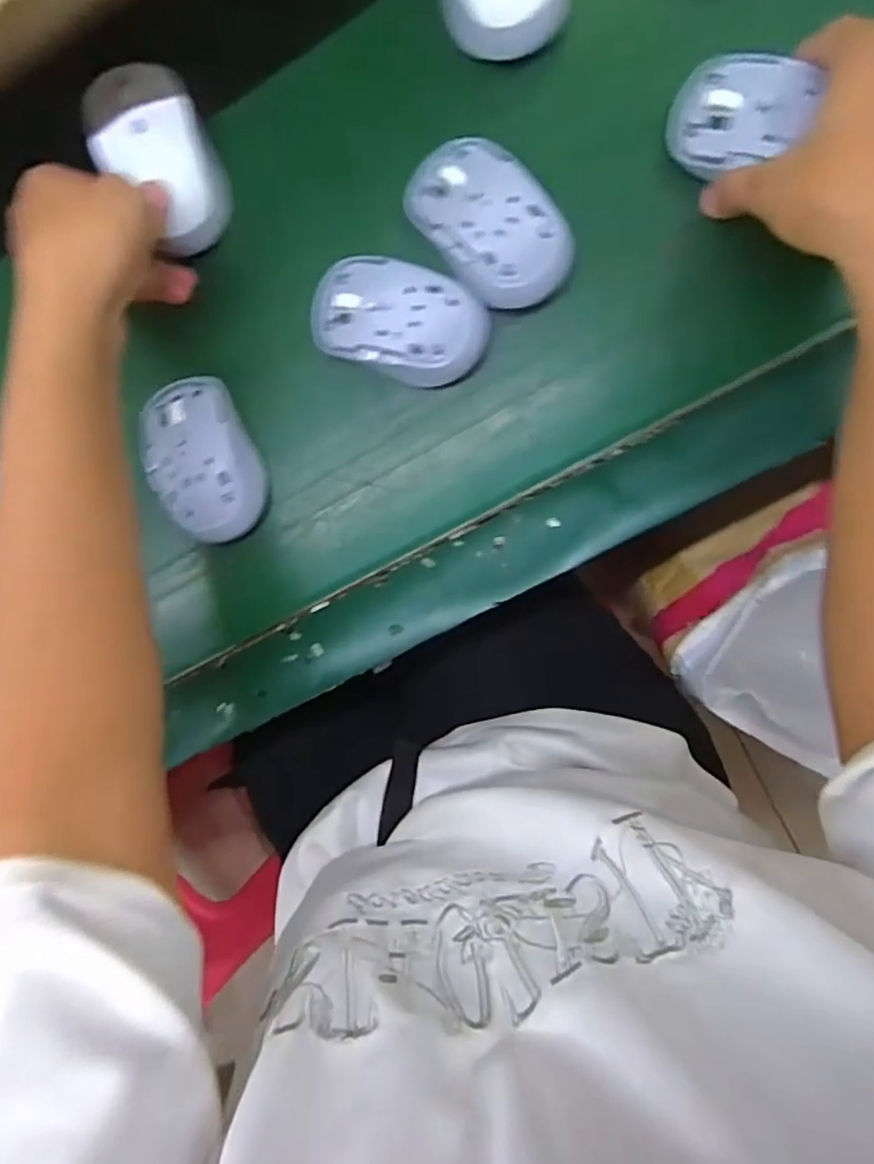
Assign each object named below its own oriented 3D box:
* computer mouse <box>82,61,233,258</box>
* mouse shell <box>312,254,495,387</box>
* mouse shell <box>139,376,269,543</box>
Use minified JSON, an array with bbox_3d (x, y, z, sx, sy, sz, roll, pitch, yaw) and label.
[{"bbox_3d":[-0.164,-0.248,0.383,0.063,0.033,0.088,-23,108,-10],"label":"computer mouse"},{"bbox_3d":[-0.021,-0.156,0.387,0.108,0.046,0.067,21,96,7],"label":"mouse shell"},{"bbox_3d":[-0.147,-0.078,0.409,0.061,0.040,0.104,-24,90,9],"label":"mouse shell"}]

